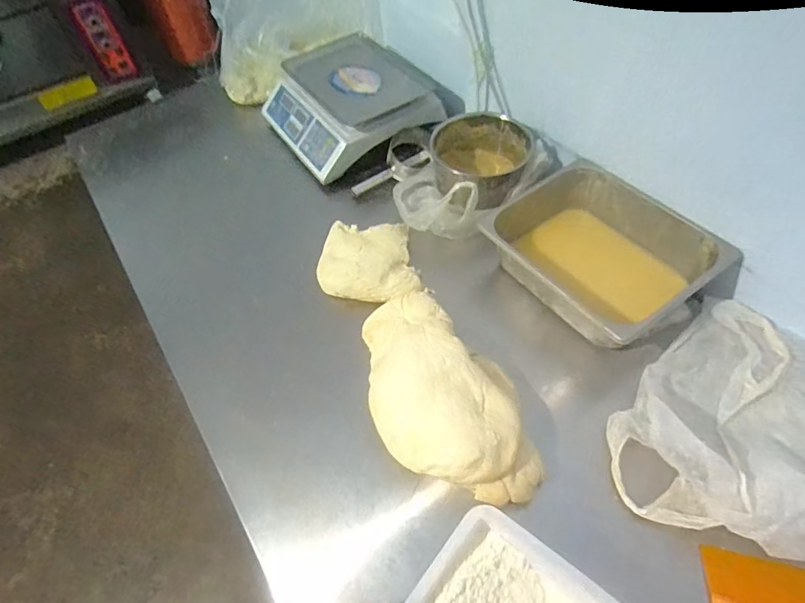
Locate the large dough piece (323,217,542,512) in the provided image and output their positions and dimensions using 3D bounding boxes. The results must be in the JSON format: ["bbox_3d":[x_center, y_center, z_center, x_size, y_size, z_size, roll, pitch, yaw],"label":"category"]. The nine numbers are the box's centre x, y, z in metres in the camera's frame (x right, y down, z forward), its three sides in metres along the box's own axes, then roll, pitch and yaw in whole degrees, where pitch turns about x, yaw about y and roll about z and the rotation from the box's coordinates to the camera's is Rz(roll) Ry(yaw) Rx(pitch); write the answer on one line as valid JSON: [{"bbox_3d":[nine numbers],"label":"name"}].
[{"bbox_3d":[0.013,0.052,0.790,0.212,0.092,0.571,-20,55,-10],"label":"large dough piece"}]

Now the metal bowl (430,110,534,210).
[{"bbox_3d":[0.159,-0.298,1.010,0.187,0.113,0.192,-2,54,3],"label":"metal bowl"}]

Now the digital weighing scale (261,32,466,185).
[{"bbox_3d":[-0.110,-0.473,1.169,0.371,0.120,0.363,-31,57,-17],"label":"digital weighing scale"}]

